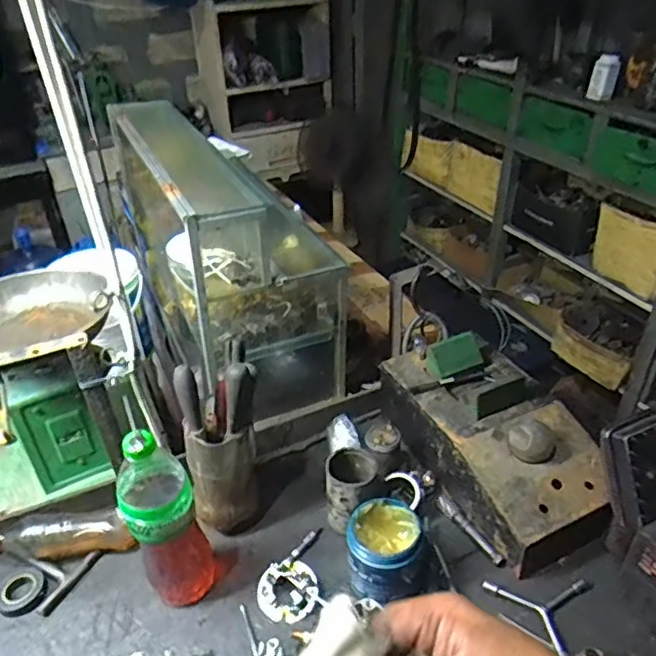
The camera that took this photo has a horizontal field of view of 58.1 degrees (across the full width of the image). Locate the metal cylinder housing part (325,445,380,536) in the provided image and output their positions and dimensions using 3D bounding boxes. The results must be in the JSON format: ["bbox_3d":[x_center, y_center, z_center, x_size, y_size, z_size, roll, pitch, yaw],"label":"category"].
[{"bbox_3d":[0.034,0.228,0.815,0.073,0.102,0.088,4,35,7],"label":"metal cylinder housing part"}]

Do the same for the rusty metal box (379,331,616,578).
[{"bbox_3d":[0.242,0.146,0.864,0.180,0.136,0.336,-18,38,-22],"label":"rusty metal box"}]

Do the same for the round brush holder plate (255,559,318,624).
[{"bbox_3d":[-0.050,0.329,0.743,0.071,0.012,0.074,36,57,19],"label":"round brush holder plate"}]

